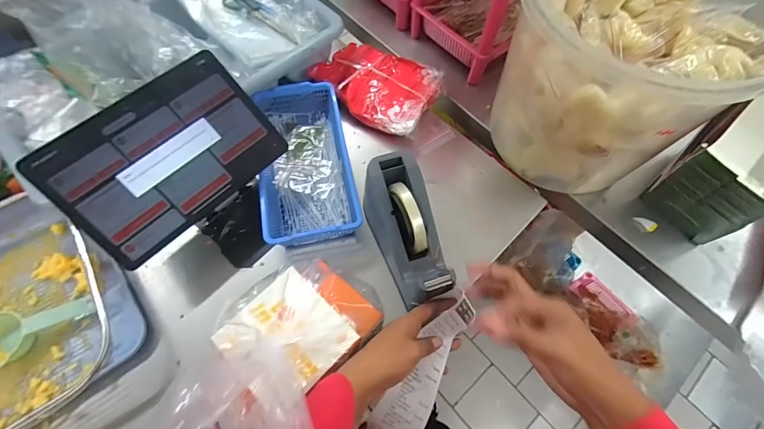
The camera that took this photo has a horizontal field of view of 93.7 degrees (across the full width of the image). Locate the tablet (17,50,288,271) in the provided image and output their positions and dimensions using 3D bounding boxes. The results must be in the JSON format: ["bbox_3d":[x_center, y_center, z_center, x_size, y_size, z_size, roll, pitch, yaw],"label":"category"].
[{"bbox_3d":[-0.262,-0.074,0.447,0.245,0.011,0.161,-44,107,-19],"label":"tablet"}]

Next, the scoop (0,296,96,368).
[{"bbox_3d":[-0.436,0.139,0.449,0.119,0.035,0.058,-27,66,-39],"label":"scoop"}]

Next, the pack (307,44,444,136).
[{"bbox_3d":[-0.010,-0.224,0.619,0.204,0.034,0.141,30,68,12],"label":"pack"}]

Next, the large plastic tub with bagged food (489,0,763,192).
[{"bbox_3d":[0.298,-0.196,0.492,0.282,0.252,0.262,1,65,-1],"label":"large plastic tub with bagged food"}]

